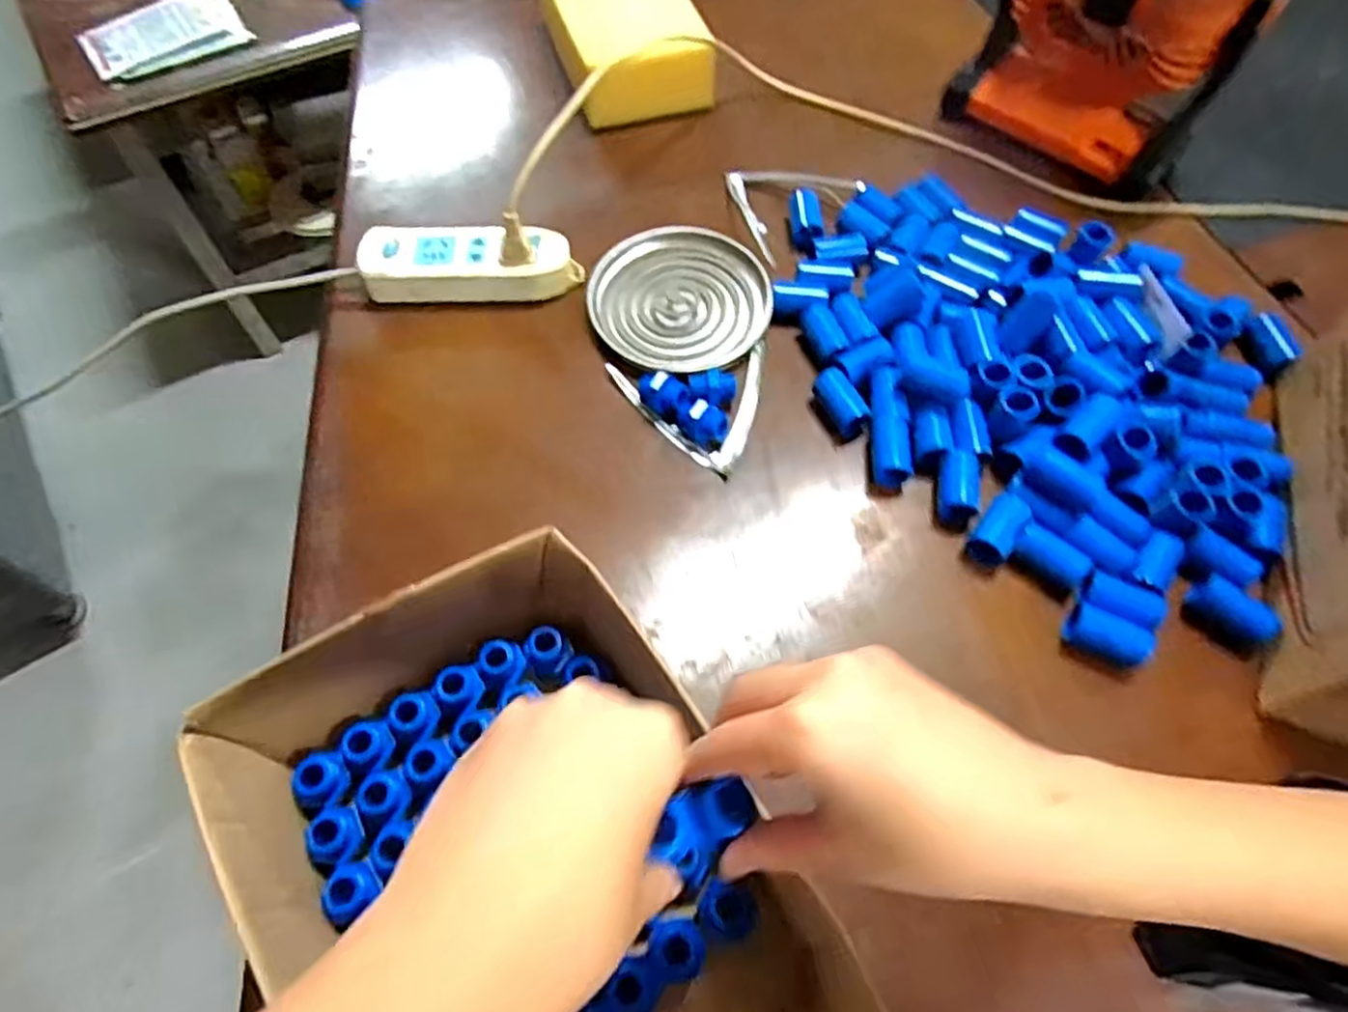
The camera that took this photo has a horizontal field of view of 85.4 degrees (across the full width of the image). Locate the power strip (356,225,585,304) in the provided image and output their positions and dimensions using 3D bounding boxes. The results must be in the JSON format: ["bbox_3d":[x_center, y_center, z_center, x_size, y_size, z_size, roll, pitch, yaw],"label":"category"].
[{"bbox_3d":[-0.165,-0.198,0.597,0.169,0.026,0.071,-4,62,-4],"label":"power strip"}]

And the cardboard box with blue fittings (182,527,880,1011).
[{"bbox_3d":[-0.072,0.179,0.352,0.205,0.099,0.285,-27,66,-16],"label":"cardboard box with blue fittings"}]

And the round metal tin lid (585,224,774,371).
[{"bbox_3d":[0.006,-0.168,0.591,0.139,0.008,0.133,1,76,-3],"label":"round metal tin lid"}]

